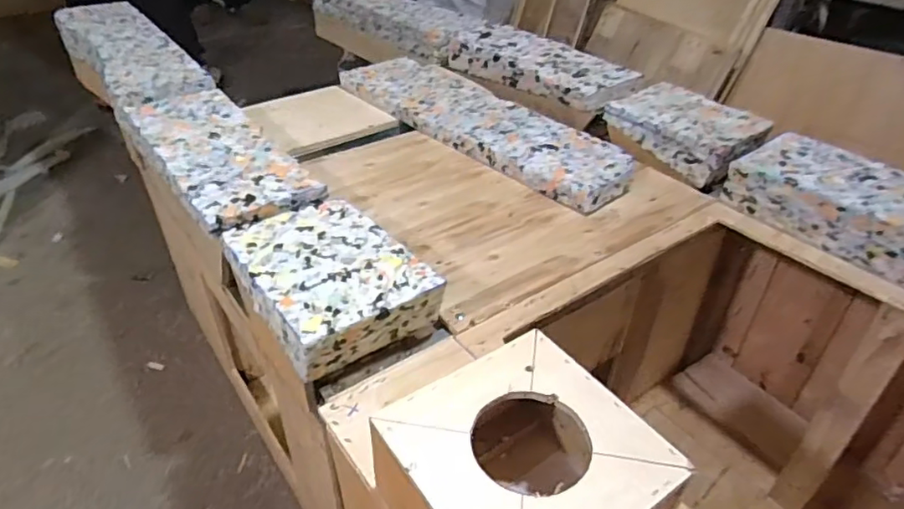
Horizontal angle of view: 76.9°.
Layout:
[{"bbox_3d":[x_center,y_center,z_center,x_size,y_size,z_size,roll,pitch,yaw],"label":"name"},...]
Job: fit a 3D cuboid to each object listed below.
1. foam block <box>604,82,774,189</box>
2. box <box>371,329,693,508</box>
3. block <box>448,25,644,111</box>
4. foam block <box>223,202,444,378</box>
[{"bbox_3d":[0.412,-0.220,1.014,0.169,0.077,0.241,-26,45,-31],"label":"foam block"},{"bbox_3d":[0.056,0.175,0.444,0.171,0.090,0.176,-24,44,-28],"label":"box"},{"bbox_3d":[0.172,-0.416,1.228,0.164,0.050,0.481,-27,45,-31],"label":"block"},{"bbox_3d":[-0.143,0.025,0.657,0.166,0.059,0.225,-23,44,-28],"label":"foam block"}]

